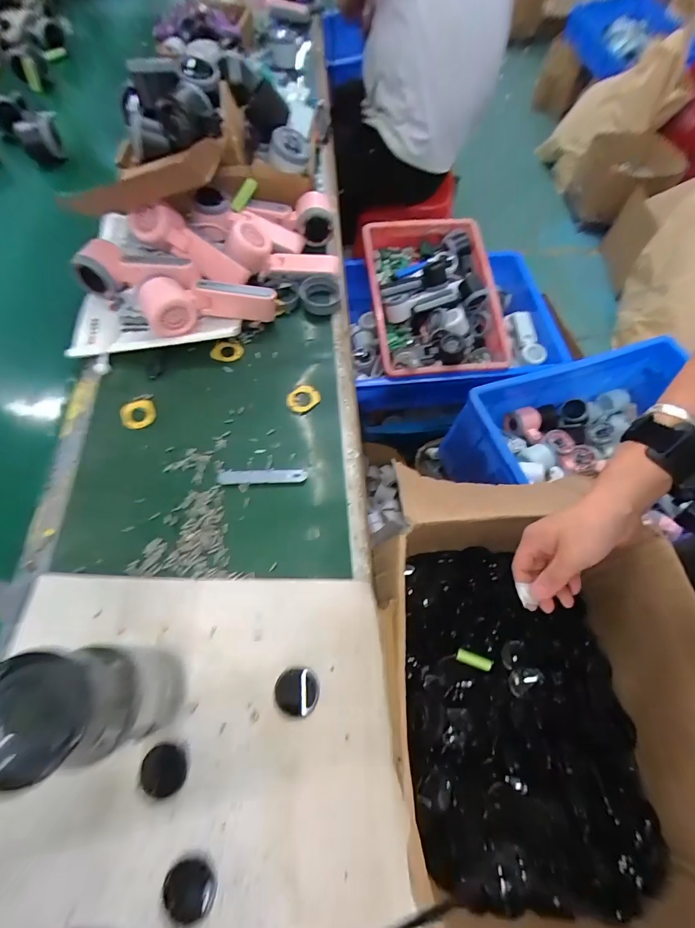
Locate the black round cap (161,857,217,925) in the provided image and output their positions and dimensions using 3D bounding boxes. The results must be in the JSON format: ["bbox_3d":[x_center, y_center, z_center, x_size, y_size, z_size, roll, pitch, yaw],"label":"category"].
[{"bbox_3d":[-0.114,0.308,0.281,0.036,0.006,0.032,13,62,5],"label":"black round cap"}]

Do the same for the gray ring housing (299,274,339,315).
[{"bbox_3d":[-0.040,-0.247,0.567,0.058,0.021,0.061,1,62,-1],"label":"gray ring housing"}]

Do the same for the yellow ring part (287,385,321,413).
[{"bbox_3d":[-0.055,-0.082,0.487,0.042,0.010,0.033,-35,68,-18],"label":"yellow ring part"}]

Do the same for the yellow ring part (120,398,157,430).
[{"bbox_3d":[-0.253,-0.060,0.471,0.040,0.008,0.037,1,62,-1],"label":"yellow ring part"}]

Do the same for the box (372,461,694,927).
[{"bbox_3d":[0.215,0.274,0.454,0.322,0.234,0.390,-4,62,-4],"label":"box"}]

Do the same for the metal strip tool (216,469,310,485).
[{"bbox_3d":[-0.096,0.014,0.436,0.098,0.004,0.017,-1,61,-3],"label":"metal strip tool"}]

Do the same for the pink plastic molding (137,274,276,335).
[{"bbox_3d":[-0.177,-0.209,0.508,0.156,0.078,0.040,-20,64,-12],"label":"pink plastic molding"}]

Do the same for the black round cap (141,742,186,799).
[{"bbox_3d":[-0.147,0.244,0.310,0.033,0.008,0.033,1,62,-1],"label":"black round cap"}]

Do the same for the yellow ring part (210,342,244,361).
[{"bbox_3d":[-0.160,-0.151,0.519,0.042,0.005,0.029,-3,75,-15],"label":"yellow ring part"}]

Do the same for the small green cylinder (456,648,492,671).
[{"bbox_3d":[0.182,0.281,0.560,0.050,0.010,0.017,16,63,7],"label":"small green cylinder"}]

